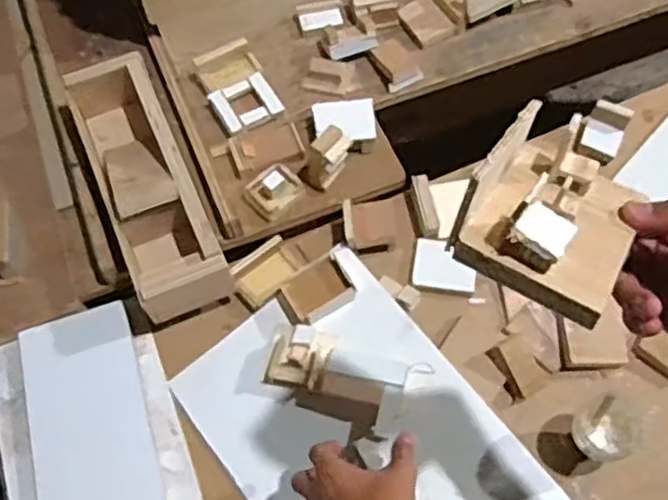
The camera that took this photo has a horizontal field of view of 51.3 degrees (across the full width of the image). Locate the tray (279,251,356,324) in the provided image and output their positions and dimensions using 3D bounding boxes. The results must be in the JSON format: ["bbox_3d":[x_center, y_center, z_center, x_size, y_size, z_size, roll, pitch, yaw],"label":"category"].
[{"bbox_3d":[-0.018,0.046,0.807,0.075,0.015,0.061,-29,67,-11],"label":"tray"}]

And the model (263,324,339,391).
[{"bbox_3d":[-0.040,0.123,0.796,0.069,0.023,0.072,14,66,9],"label":"model"}]

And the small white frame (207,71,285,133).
[{"bbox_3d":[-0.116,-0.197,0.932,0.081,0.013,0.074,-30,67,-12],"label":"small white frame"}]

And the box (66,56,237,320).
[{"bbox_3d":[-0.226,-0.081,0.830,0.097,0.104,0.322,-23,66,-9],"label":"box"}]

